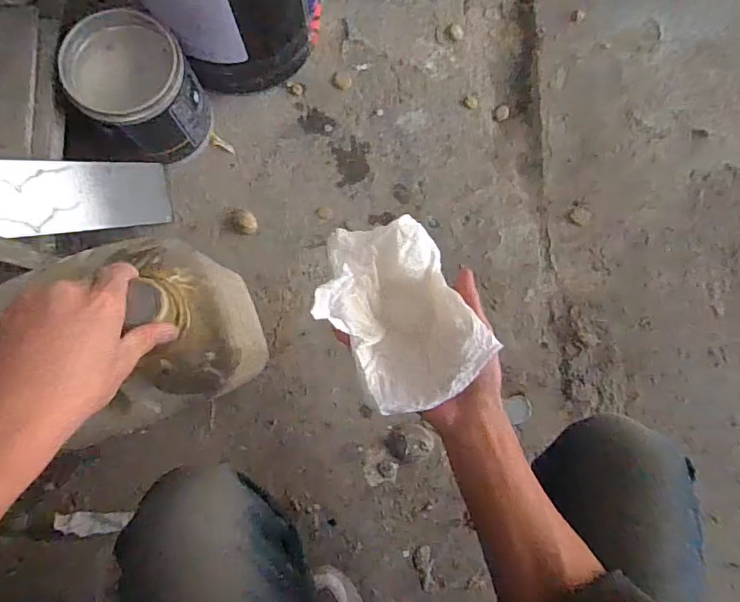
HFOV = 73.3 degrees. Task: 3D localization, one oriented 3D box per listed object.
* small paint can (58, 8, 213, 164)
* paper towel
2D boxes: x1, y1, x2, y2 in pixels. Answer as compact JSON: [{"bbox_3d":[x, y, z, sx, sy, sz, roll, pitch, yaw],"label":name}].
[{"bbox_3d":[-0.316,-0.293,0.709,0.138,0.164,0.143,0,82,1],"label":"small paint can"},{"bbox_3d":[0.024,0.009,0.425,0.113,0.033,0.158,-36,85,-2],"label":"paper towel"}]

